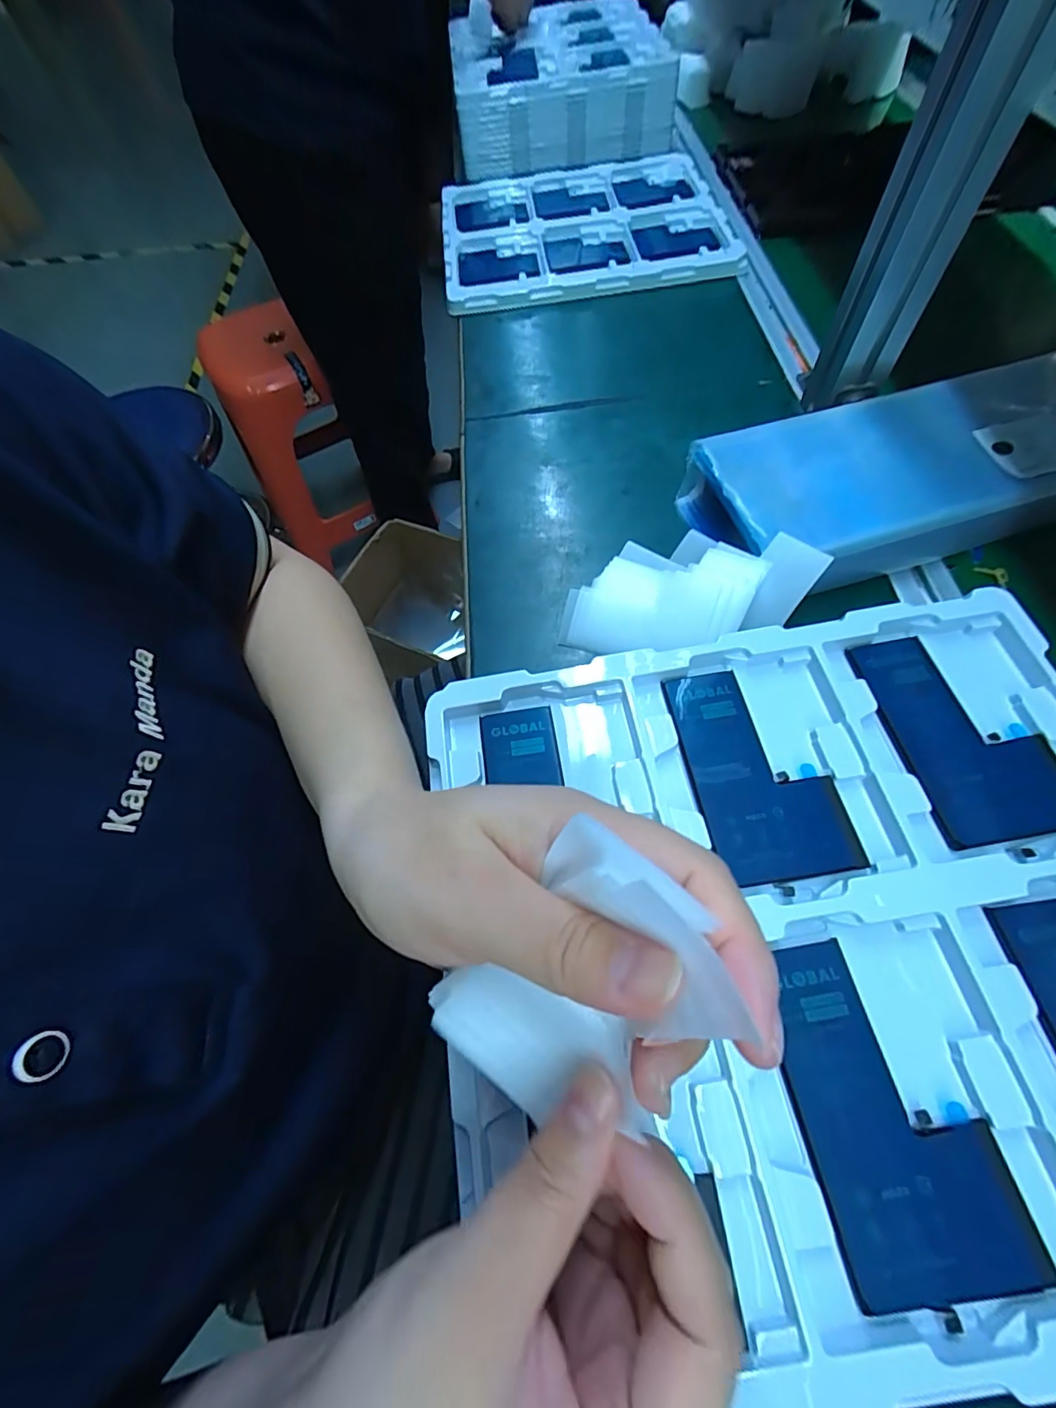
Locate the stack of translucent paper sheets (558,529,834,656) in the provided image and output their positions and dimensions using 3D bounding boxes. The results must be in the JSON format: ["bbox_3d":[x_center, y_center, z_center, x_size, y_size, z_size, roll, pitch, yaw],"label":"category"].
[{"bbox_3d":[0.100,-0.077,0.343,0.157,0.020,0.087,-9,62,16],"label":"stack of translucent paper sheets"}]

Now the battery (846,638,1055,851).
[{"bbox_3d":[0.213,0.013,0.257,0.065,0.004,0.107,-9,63,-1],"label":"battery"}]

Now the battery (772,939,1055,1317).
[{"bbox_3d":[0.133,0.149,0.195,0.065,0.004,0.108,-10,63,-2],"label":"battery"}]

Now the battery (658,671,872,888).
[{"bbox_3d":[0.113,0.031,0.258,0.065,0.004,0.107,-8,63,-1],"label":"battery"}]

